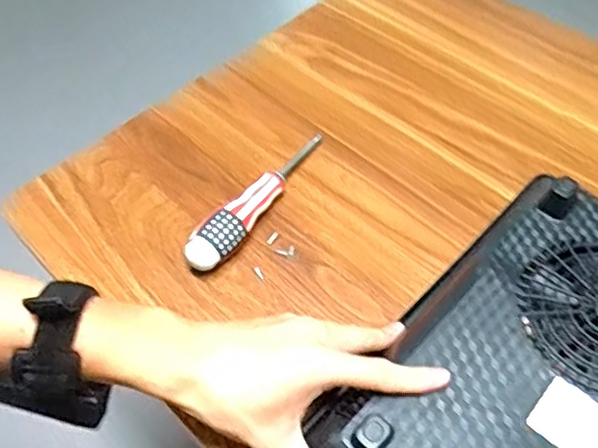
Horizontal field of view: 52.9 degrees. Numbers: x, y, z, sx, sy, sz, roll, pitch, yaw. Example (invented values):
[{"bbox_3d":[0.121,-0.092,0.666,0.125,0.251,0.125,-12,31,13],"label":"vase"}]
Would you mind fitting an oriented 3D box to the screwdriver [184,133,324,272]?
[{"bbox_3d":[-0.029,-0.025,0.531,0.029,0.035,0.186,30,60,22],"label":"screwdriver"}]

